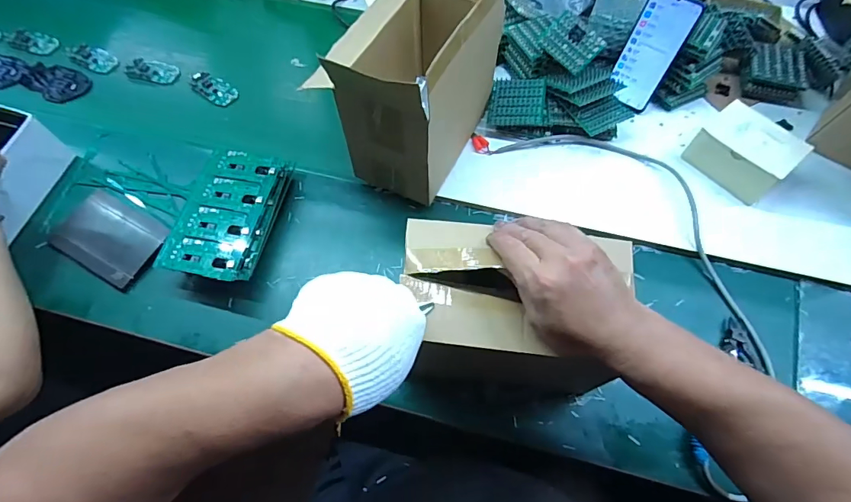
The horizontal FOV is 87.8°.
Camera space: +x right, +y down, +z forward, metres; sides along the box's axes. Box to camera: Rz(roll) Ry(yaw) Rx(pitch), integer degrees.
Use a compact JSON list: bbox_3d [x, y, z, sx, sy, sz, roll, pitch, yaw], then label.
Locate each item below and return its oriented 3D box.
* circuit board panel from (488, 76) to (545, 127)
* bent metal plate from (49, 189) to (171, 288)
[{"bbox_3d":[0.144,-0.234,0.691,0.084,0.012,0.089,2,66,20],"label":"circuit board panel"},{"bbox_3d":[-0.444,-0.022,0.619,0.153,0.012,0.098,26,66,12],"label":"bent metal plate"}]

